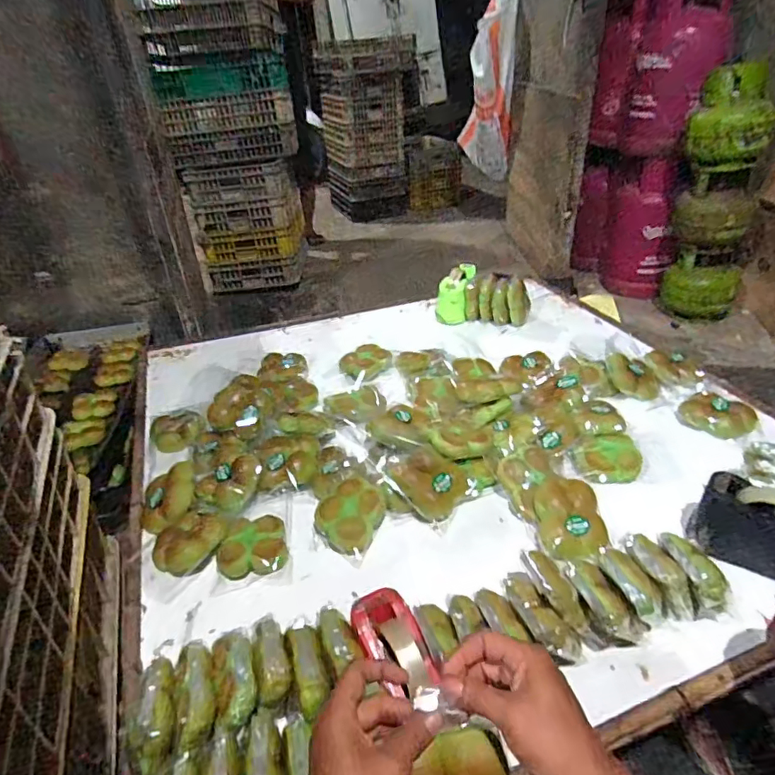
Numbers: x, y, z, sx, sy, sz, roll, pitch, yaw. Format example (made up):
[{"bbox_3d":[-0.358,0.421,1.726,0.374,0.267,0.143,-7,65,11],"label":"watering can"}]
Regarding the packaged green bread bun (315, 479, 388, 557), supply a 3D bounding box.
[{"bbox_3d":[-0.063,0.203,0.860,0.103,0.065,0.119,11,38,22],"label":"packaged green bread bun"}]

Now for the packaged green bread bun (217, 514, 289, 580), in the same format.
[{"bbox_3d":[-0.216,0.244,0.833,0.103,0.046,0.100,-13,35,-11],"label":"packaged green bread bun"}]

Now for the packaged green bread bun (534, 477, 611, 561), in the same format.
[{"bbox_3d":[0.285,0.207,0.830,0.105,0.065,0.122,-8,35,-4],"label":"packaged green bread bun"}]

